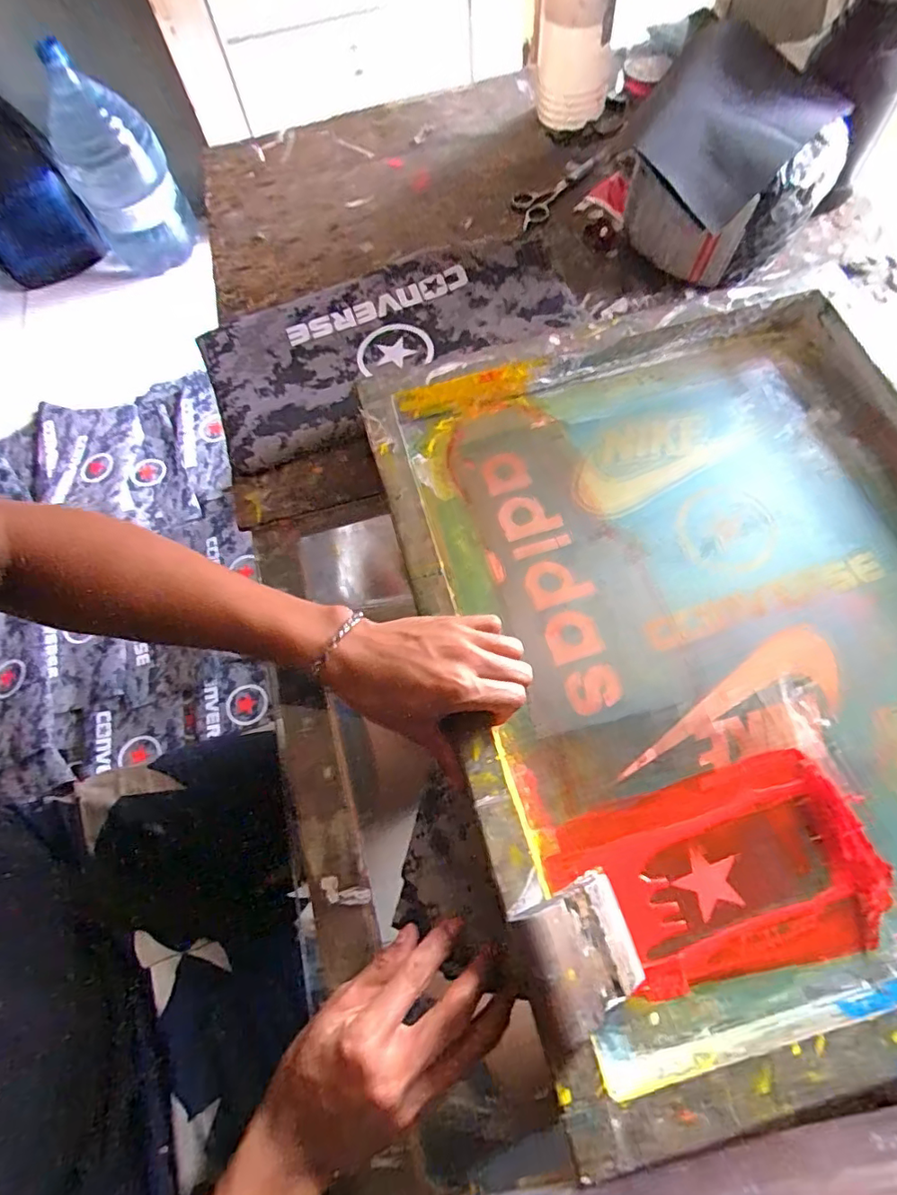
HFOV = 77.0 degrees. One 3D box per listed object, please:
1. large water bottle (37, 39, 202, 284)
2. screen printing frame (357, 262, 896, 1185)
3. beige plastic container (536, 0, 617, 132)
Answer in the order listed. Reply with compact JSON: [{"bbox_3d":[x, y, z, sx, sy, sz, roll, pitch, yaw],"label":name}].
[{"bbox_3d":[-0.825,-1.062,1.437,0.245,0.460,0.274,-29,68,-8],"label":"large water bottle"},{"bbox_3d":[0.209,0.008,0.418,0.437,0.051,0.532,-16,67,-4],"label":"screen printing frame"},{"bbox_3d":[0.143,-0.642,0.617,0.083,0.233,0.072,12,69,9],"label":"beige plastic container"}]

